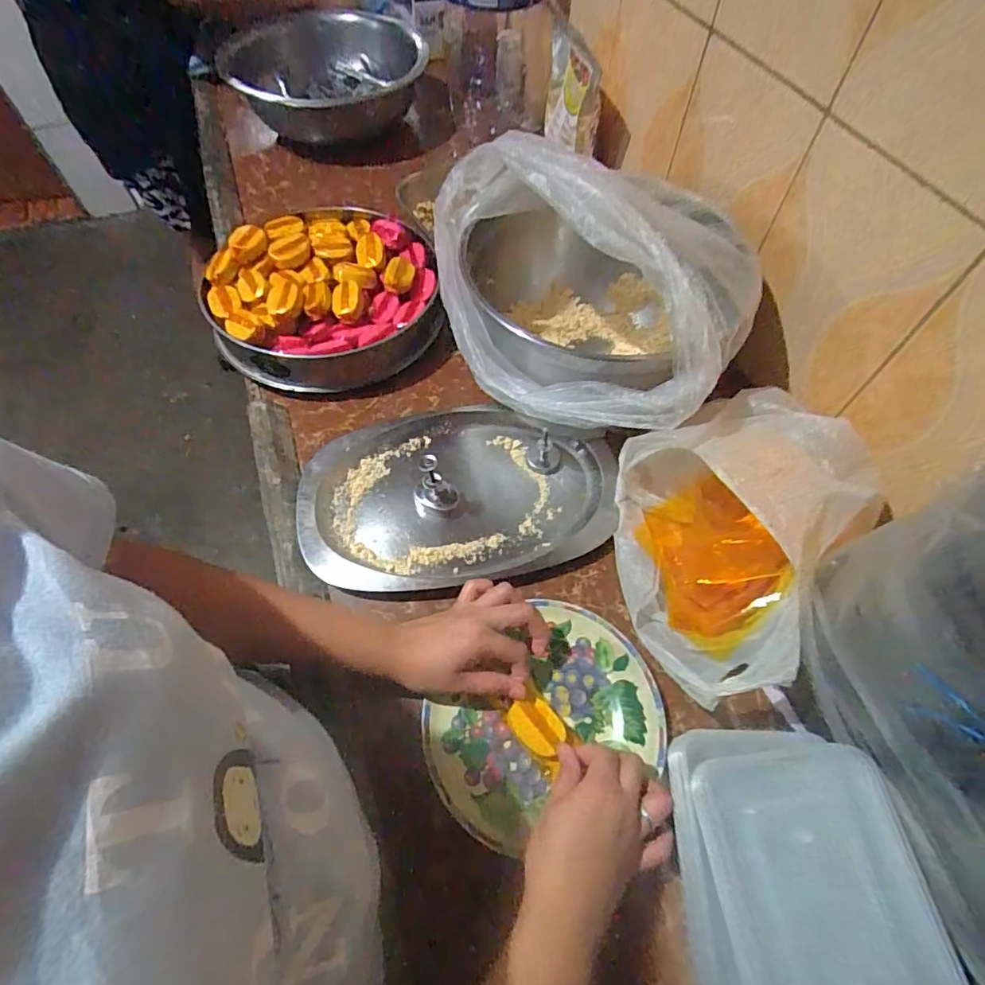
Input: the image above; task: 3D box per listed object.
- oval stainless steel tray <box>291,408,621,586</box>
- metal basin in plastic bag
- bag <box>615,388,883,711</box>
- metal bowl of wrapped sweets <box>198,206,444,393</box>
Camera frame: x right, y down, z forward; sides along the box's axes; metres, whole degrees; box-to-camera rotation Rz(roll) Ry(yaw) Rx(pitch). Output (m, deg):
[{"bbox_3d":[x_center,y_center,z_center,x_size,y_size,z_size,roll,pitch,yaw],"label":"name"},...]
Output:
[{"bbox_3d":[-0.036,-0.002,0.590,0.340,0.020,0.218,-10,60,-7],"label":"oval stainless steel tray"},{"bbox_3d":[0.090,-0.215,0.590,0.349,0.236,0.286,26,62,14],"label":"metal basin in plastic bag"},{"bbox_3d":[0.206,0.028,0.497,0.203,0.147,0.276,34,65,18],"label":"bag"},{"bbox_3d":[-0.222,-0.276,0.714,0.283,0.099,0.310,0,60,-1],"label":"metal bowl of wrapped sweets"}]

